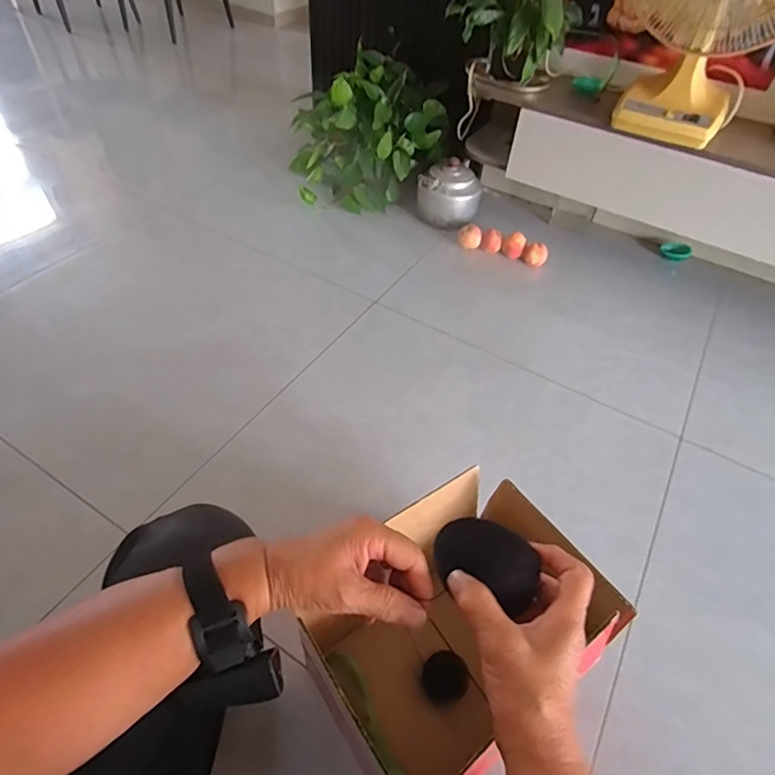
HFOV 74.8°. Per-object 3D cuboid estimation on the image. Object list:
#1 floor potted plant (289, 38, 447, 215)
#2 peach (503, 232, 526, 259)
[{"bbox_3d":[-0.080,-0.832,1.652,0.433,0.336,0.455,-10,51,-12],"label":"floor potted plant"},{"bbox_3d":[0.374,-0.416,1.500,0.061,0.071,0.061,15,50,9],"label":"peach"}]

